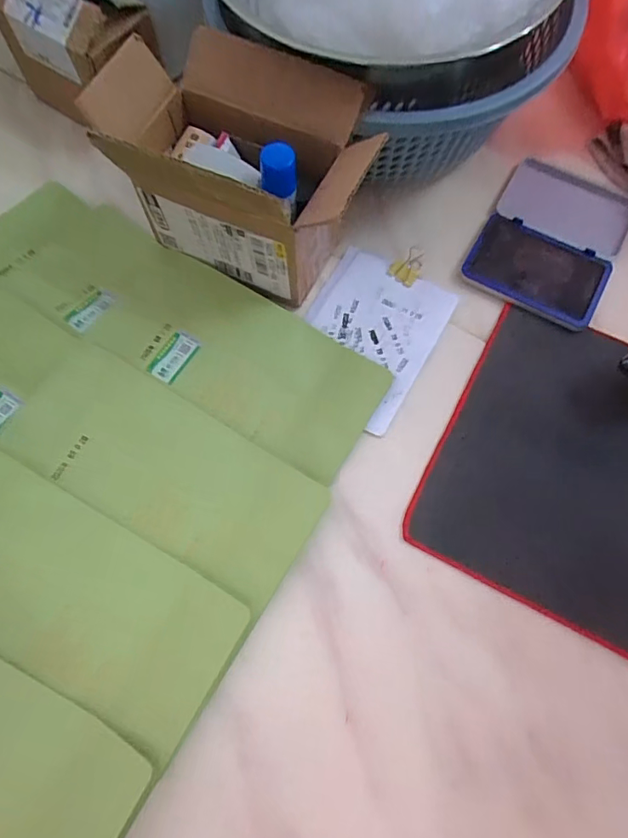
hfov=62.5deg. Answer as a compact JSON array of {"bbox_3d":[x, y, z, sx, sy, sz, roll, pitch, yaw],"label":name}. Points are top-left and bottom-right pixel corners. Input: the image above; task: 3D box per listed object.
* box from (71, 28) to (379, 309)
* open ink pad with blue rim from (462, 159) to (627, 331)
[{"bbox_3d":[-0.059,-0.197,0.420,0.194,0.140,0.140,20,72,7],"label":"box"},{"bbox_3d":[0.227,-0.171,0.494,0.121,0.016,0.170,28,73,10],"label":"open ink pad with blue rim"}]

